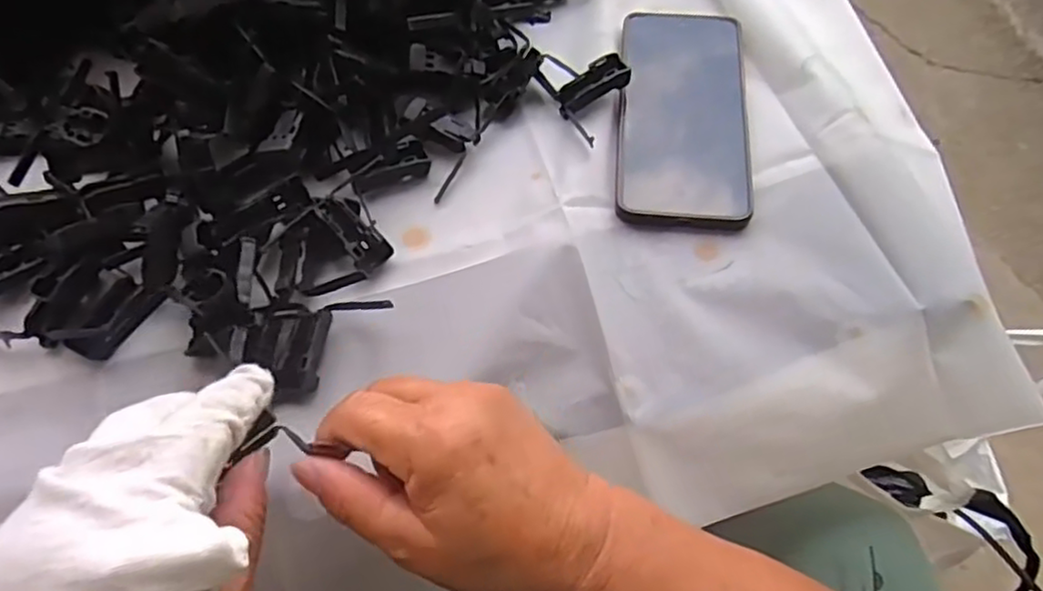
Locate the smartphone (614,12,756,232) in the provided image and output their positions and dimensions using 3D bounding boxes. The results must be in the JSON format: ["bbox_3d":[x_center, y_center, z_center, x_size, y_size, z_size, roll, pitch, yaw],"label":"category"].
[{"bbox_3d":[0.101,-0.114,0.420,0.080,0.012,0.161,7,62,0],"label":"smartphone"}]

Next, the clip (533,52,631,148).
[{"bbox_3d":[0.045,-0.128,0.420,0.047,0.021,0.070,-24,66,-15],"label":"clip"}]

